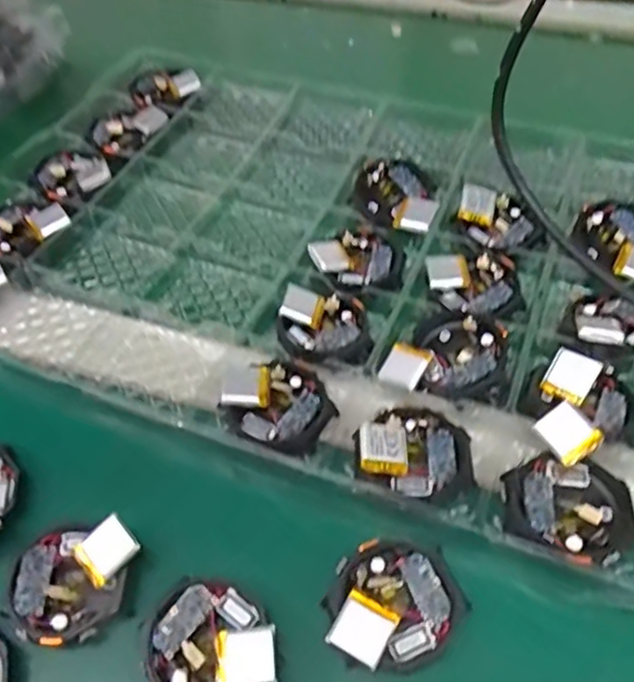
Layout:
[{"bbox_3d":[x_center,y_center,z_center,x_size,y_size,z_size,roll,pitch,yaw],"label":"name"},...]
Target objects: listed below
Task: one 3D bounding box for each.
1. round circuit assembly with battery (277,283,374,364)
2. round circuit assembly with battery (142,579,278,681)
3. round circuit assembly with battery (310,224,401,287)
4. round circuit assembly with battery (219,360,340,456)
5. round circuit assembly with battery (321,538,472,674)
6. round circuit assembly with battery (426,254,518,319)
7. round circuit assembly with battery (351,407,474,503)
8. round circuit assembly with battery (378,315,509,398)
[{"bbox_3d":[0.004,-0.009,0.335,0.047,0.011,0.050,-1,52,2],"label":"round circuit assembly with battery"},{"bbox_3d":[-0.042,0.120,0.244,0.046,0.011,0.050,-37,59,-24],"label":"round circuit assembly with battery"},{"bbox_3d":[0.026,-0.047,0.374,0.046,0.016,0.047,-1,52,2],"label":"round circuit assembly with battery"},{"bbox_3d":[-0.020,0.029,0.308,0.059,0.014,0.046,26,58,21],"label":"round circuit assembly with battery"},{"bbox_3d":[0.031,0.105,0.253,0.054,0.012,0.047,-15,53,-9],"label":"round circuit assembly with battery"},{"bbox_3d":[0.088,-0.033,0.354,0.049,0.010,0.040,1,52,3],"label":"round circuit assembly with battery"},{"bbox_3d":[0.045,0.049,0.286,0.052,0.013,0.044,10,53,10],"label":"round circuit assembly with battery"},{"bbox_3d":[0.066,0.006,0.320,0.057,0.011,0.047,13,54,12],"label":"round circuit assembly with battery"}]

